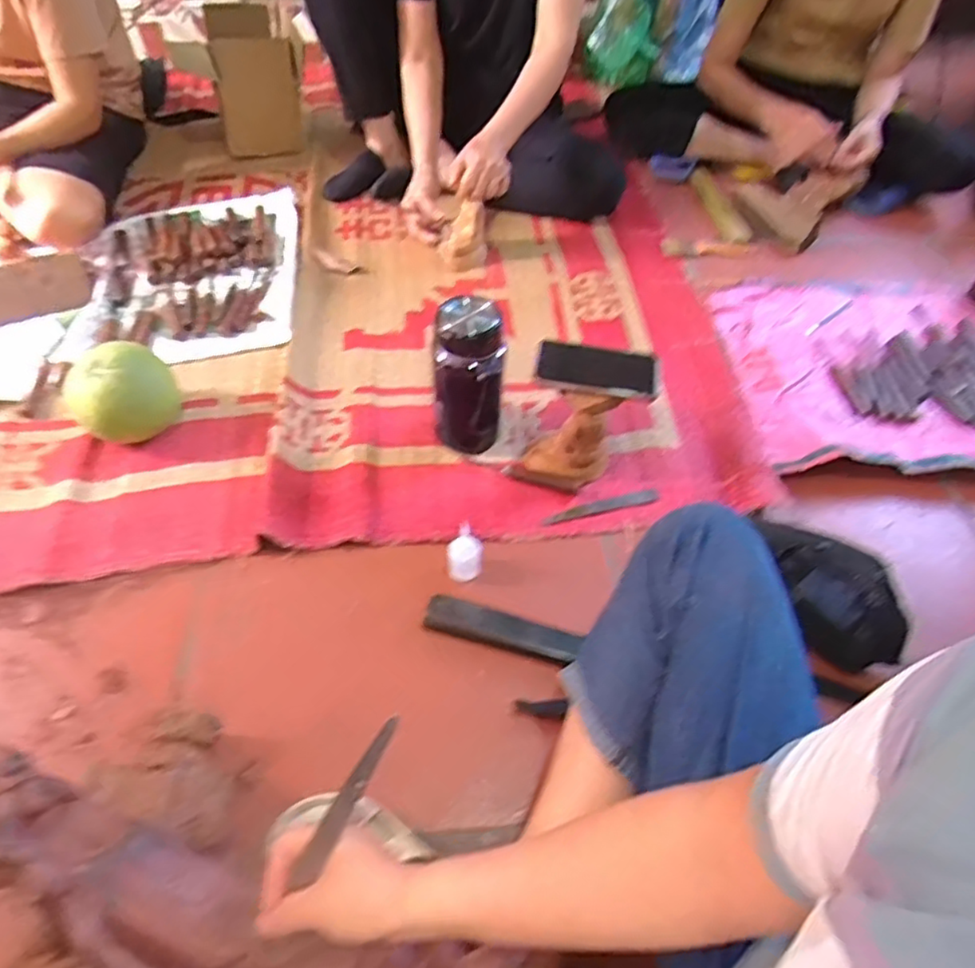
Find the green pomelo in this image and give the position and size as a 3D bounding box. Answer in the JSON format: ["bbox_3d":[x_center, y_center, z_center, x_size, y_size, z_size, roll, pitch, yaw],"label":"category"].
[{"bbox_3d":[-0.510,-0.131,0.888,0.133,0.124,0.140,-24,57,-21],"label":"green pomelo"}]

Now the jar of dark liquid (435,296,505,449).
[{"bbox_3d":[-0.024,-0.135,0.842,0.093,0.215,0.074,13,54,6],"label":"jar of dark liquid"}]

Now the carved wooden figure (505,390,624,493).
[{"bbox_3d":[0.100,-0.062,0.832,0.133,0.176,0.061,12,54,5],"label":"carved wooden figure"}]

